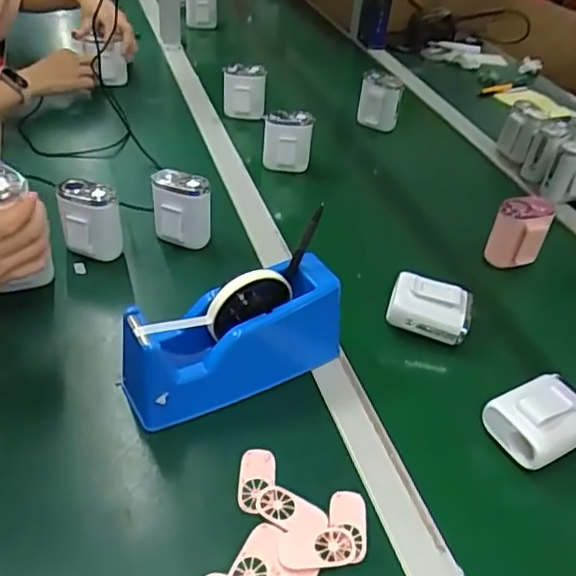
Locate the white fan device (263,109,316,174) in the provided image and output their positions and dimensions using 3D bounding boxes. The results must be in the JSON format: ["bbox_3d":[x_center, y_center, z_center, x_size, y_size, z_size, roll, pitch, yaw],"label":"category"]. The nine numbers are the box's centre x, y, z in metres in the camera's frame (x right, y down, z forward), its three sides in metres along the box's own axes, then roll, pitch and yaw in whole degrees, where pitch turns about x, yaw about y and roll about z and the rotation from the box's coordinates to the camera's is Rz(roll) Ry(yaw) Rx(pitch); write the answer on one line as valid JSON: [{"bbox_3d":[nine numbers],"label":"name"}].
[{"bbox_3d":[-0.001,-0.212,0.882,0.068,0.087,0.036,9,42,5],"label":"white fan device"}]

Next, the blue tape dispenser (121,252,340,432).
[{"bbox_3d":[-0.048,0.044,0.551,0.206,0.101,0.067,-20,48,-25],"label":"blue tape dispenser"}]

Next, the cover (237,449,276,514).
[{"bbox_3d":[-0.025,0.158,0.499,0.029,0.005,0.056,3,42,-2],"label":"cover"}]

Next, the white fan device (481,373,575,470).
[{"bbox_3d":[0.230,0.113,0.541,0.091,0.037,0.066,-20,48,-24],"label":"white fan device"}]

